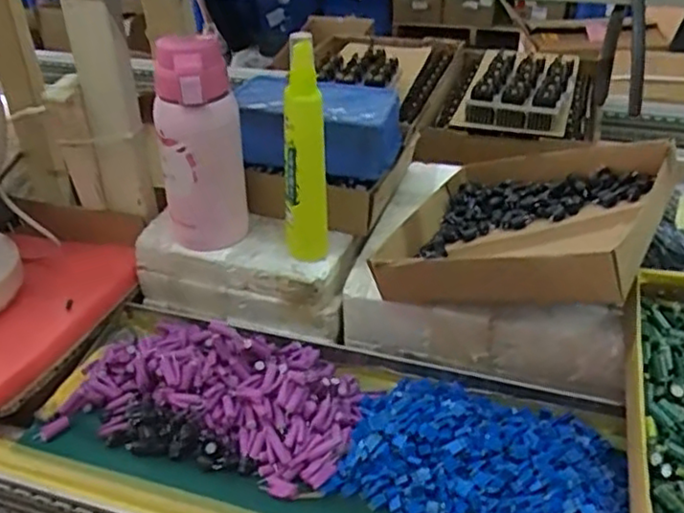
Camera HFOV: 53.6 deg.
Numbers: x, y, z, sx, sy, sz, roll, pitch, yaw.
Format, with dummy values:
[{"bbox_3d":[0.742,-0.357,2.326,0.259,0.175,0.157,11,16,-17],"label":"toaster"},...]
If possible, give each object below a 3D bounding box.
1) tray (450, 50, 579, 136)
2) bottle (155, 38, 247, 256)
[{"bbox_3d":[0.262,-0.252,0.999,0.151,0.054,0.235,11,36,16],"label":"tray"},{"bbox_3d":[-0.136,-0.106,0.646,0.072,0.204,0.061,-13,36,-17],"label":"bottle"}]

